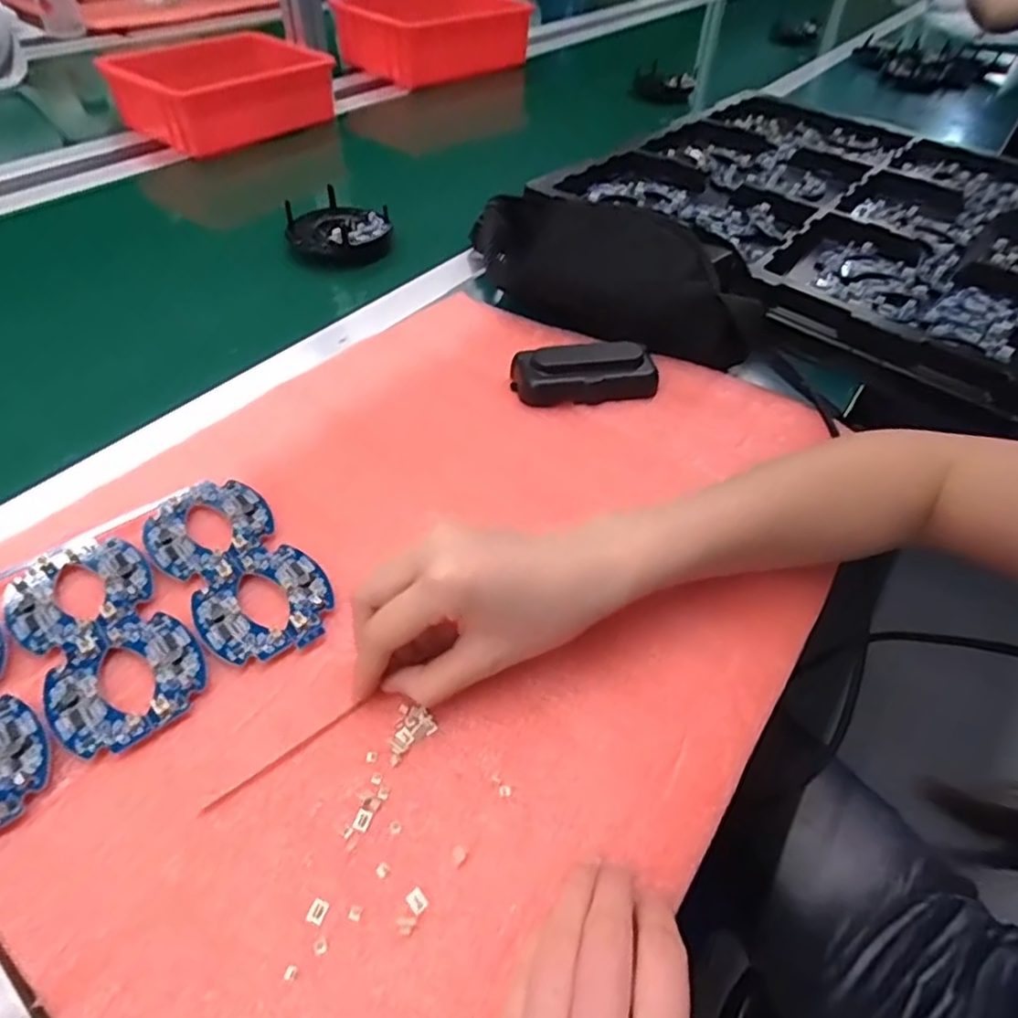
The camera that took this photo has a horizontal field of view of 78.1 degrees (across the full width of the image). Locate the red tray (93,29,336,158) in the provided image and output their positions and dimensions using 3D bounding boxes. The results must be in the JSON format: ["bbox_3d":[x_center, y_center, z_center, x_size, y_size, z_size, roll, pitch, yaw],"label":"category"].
[{"bbox_3d":[-0.360,-0.543,0.806,0.153,0.065,0.241,31,53,22],"label":"red tray"}]

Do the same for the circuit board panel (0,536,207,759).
[{"bbox_3d":[-0.206,0.062,0.316,0.066,0.004,0.127,-33,58,-29],"label":"circuit board panel"}]

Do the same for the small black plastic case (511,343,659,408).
[{"bbox_3d":[0.058,-0.102,0.468,0.106,0.028,0.040,-2,48,-6],"label":"small black plastic case"}]

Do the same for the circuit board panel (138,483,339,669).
[{"bbox_3d":[-0.152,0.030,0.349,0.065,0.004,0.132,-33,58,-29],"label":"circuit board panel"}]

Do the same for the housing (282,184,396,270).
[{"bbox_3d":[-0.169,-0.279,0.627,0.097,0.036,0.096,2,48,-2],"label":"housing"}]

